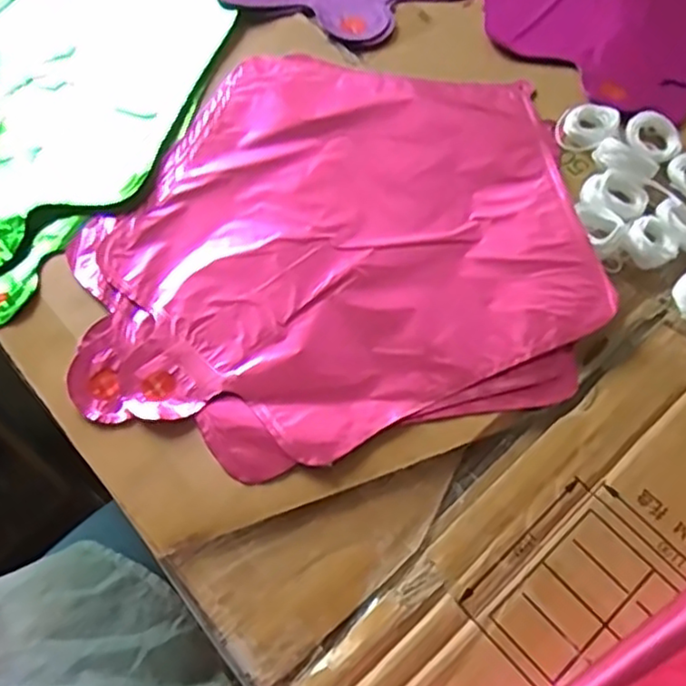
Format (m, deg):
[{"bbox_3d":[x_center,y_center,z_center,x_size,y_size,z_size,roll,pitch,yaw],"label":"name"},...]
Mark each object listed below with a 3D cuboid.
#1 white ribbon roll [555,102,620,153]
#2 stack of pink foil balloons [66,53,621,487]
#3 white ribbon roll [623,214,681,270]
[{"bbox_3d":[0.132,-0.118,0.369,0.029,0.010,0.035,26,65,13],"label":"white ribbon roll"},{"bbox_3d":[-0.006,-0.059,0.346,0.243,0.013,0.237,-6,62,-4],"label":"stack of pink foil balloons"},{"bbox_3d":[0.151,-0.049,0.338,0.026,0.013,0.024,0,61,0],"label":"white ribbon roll"}]

